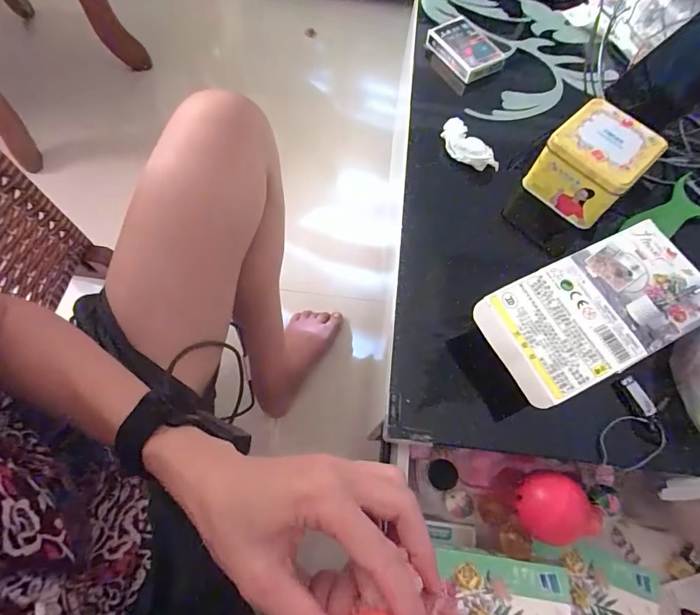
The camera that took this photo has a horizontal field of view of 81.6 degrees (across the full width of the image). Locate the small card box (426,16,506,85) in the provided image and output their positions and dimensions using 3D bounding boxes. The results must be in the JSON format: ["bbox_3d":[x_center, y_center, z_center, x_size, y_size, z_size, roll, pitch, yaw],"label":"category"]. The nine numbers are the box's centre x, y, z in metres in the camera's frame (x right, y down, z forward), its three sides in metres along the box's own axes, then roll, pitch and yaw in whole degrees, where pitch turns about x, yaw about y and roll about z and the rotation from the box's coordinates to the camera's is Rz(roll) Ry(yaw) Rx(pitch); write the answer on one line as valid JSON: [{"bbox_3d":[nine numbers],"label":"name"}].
[{"bbox_3d":[0.149,-0.334,0.524,0.060,0.024,0.090,-31,72,-14],"label":"small card box"}]

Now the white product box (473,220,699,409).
[{"bbox_3d":[0.212,0.000,0.346,0.191,0.019,0.099,-24,70,-12],"label":"white product box"}]

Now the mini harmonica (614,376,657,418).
[{"bbox_3d":[0.259,0.081,0.367,0.014,0.011,0.036,-25,70,-12],"label":"mini harmonica"}]

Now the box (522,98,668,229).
[{"bbox_3d":[0.253,-0.151,0.426,0.083,0.068,0.087,-40,74,-17],"label":"box"}]

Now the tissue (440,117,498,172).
[{"bbox_3d":[0.132,-0.183,0.465,0.031,0.023,0.079,-33,72,-15],"label":"tissue"}]

